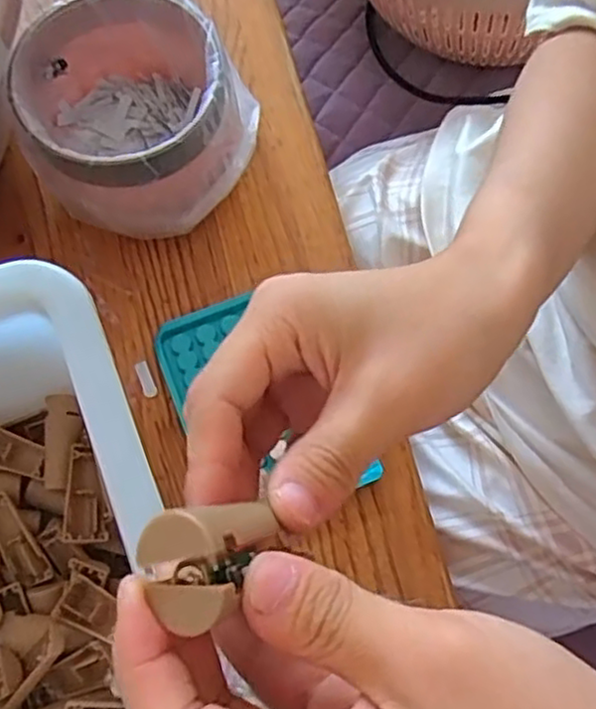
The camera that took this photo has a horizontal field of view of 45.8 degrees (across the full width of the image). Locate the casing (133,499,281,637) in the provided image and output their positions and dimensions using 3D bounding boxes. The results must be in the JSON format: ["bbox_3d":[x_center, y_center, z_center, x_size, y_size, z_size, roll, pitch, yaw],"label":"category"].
[{"bbox_3d":[-0.020,0.047,0.170,0.022,0.036,0.025,-32,81,15],"label":"casing"}]

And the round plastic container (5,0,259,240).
[{"bbox_3d":[-0.099,-0.143,0.419,0.124,0.079,0.119,0,71,0],"label":"round plastic container"}]

